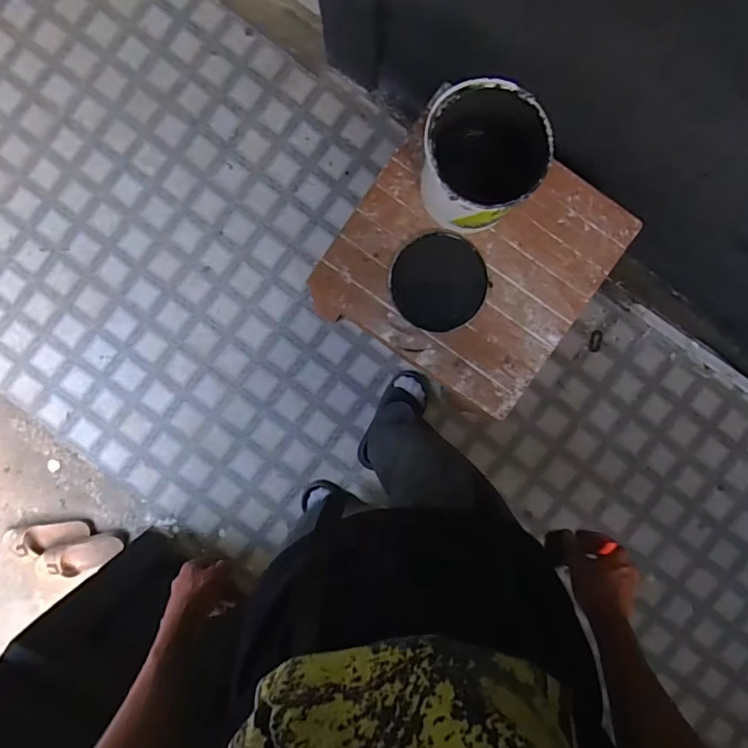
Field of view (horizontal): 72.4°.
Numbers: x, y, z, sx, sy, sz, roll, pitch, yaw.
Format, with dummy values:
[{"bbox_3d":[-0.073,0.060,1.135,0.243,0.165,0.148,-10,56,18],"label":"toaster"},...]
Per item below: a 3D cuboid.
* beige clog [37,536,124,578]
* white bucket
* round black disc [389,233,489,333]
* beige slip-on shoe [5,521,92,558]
[{"bbox_3d":[-0.778,0.485,1.372,0.216,0.065,0.092,-21,90,-3],"label":"beige clog"},{"bbox_3d":[0.169,-0.341,0.843,0.177,0.194,0.170,0,89,-3],"label":"white bucket"},{"bbox_3d":[0.119,-0.169,0.939,0.170,0.011,0.170,6,91,0],"label":"round black disc"},{"bbox_3d":[-0.877,0.439,1.379,0.228,0.063,0.085,-11,89,-3],"label":"beige slip-on shoe"}]

